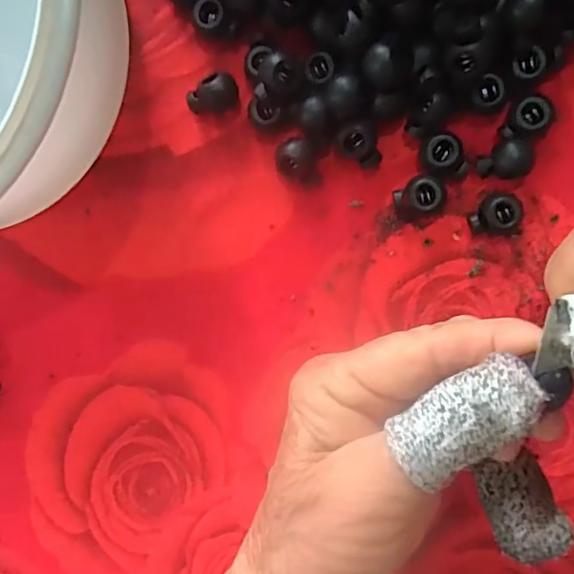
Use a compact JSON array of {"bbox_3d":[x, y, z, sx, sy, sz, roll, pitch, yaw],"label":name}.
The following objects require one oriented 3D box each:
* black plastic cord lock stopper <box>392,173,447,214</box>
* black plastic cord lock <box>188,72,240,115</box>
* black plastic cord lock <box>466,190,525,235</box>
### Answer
[{"bbox_3d":[0.050,-0.034,0.212,0.019,0.012,0.014,-14,93,9],"label":"black plastic cord lock stopper"},{"bbox_3d":[-0.028,-0.074,0.216,0.018,0.010,0.012,-6,94,8],"label":"black plastic cord lock"},{"bbox_3d":[0.077,-0.027,0.210,0.019,0.011,0.014,-16,93,9],"label":"black plastic cord lock"}]

